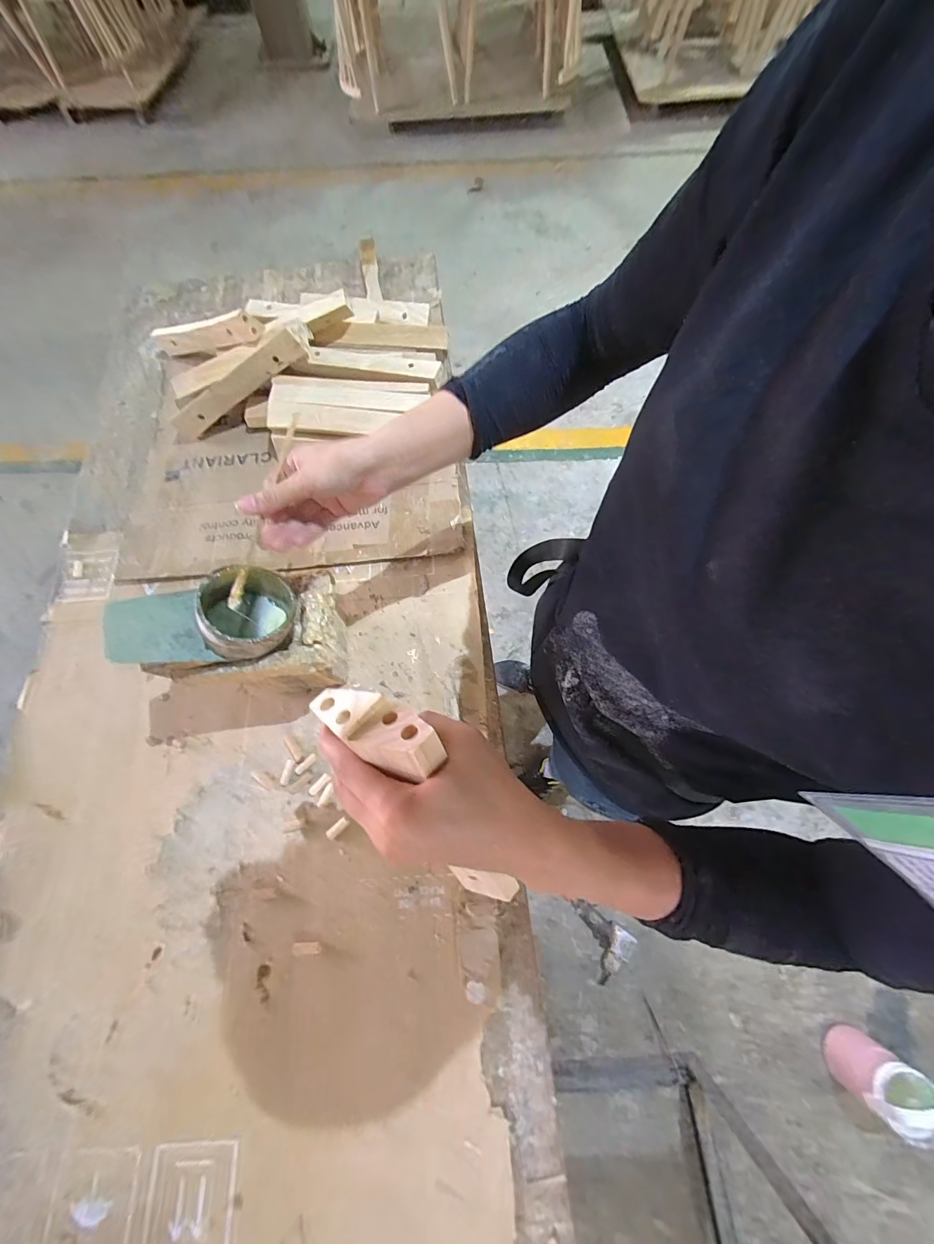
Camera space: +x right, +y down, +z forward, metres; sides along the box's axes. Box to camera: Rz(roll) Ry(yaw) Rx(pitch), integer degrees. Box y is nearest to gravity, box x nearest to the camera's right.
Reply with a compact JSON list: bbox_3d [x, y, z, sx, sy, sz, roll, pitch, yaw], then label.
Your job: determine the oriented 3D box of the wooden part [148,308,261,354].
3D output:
[{"bbox_3d":[-0.459,-0.500,0.714,0.268,0.044,0.025,11,70,25],"label":"wooden part"}]

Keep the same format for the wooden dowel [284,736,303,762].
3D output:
[{"bbox_3d":[-0.224,0.161,0.528,0.010,0.006,0.037,-38,74,-11],"label":"wooden dowel"}]

